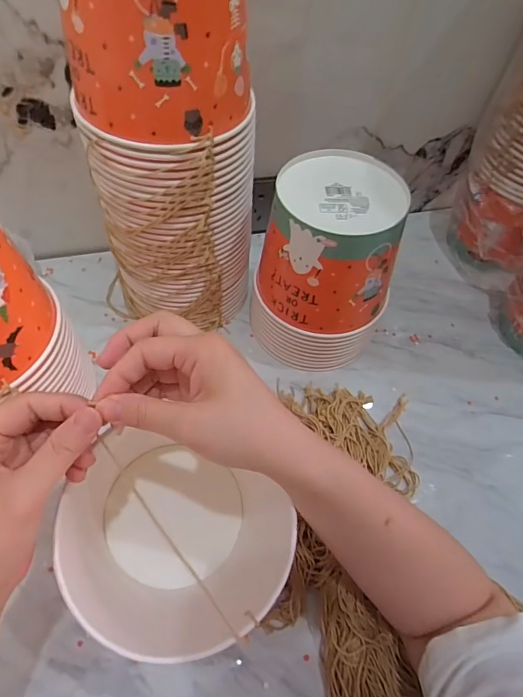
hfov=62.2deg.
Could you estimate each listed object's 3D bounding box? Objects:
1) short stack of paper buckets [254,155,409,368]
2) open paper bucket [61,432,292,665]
[{"bbox_3d":[0.074,-0.090,0.499,0.148,0.205,0.142,18,58,7],"label":"short stack of paper buckets"},{"bbox_3d":[-0.066,0.159,0.351,0.176,0.147,0.149,12,57,4],"label":"open paper bucket"}]

